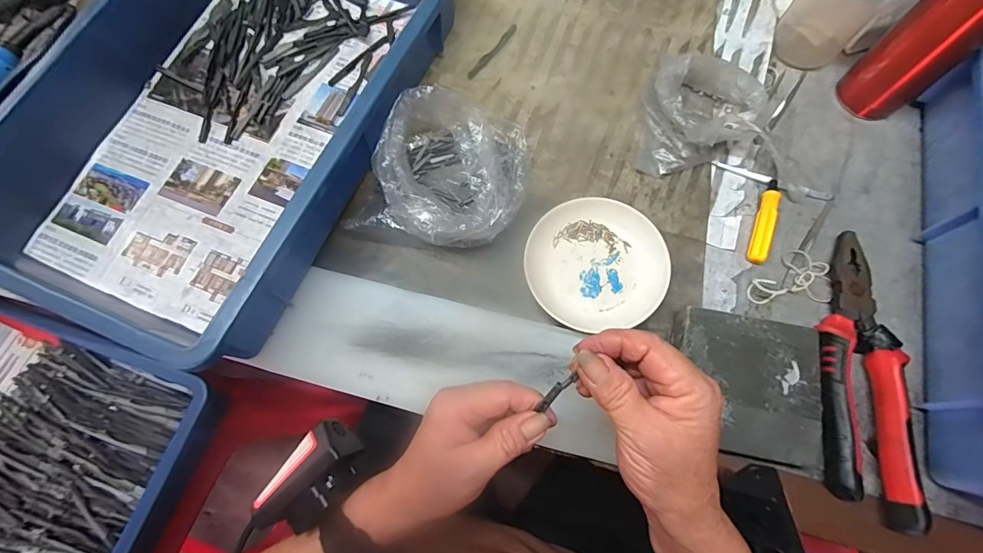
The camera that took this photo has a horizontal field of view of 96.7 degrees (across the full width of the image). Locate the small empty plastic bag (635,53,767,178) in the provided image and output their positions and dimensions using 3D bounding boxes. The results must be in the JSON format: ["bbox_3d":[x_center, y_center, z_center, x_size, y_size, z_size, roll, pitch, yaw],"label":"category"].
[{"bbox_3d":[0.197,-0.159,0.411,0.109,0.044,0.142,22,75,8],"label":"small empty plastic bag"}]

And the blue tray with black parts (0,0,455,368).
[{"bbox_3d":[-0.232,-0.160,0.399,0.282,0.090,0.419,22,75,8],"label":"blue tray with black parts"}]

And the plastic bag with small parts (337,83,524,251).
[{"bbox_3d":[-0.039,-0.093,0.385,0.134,0.066,0.139,12,74,5],"label":"plastic bag with small parts"}]

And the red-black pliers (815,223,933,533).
[{"bbox_3d":[0.290,0.070,0.342,0.058,0.024,0.220,6,73,3],"label":"red-black pliers"}]

